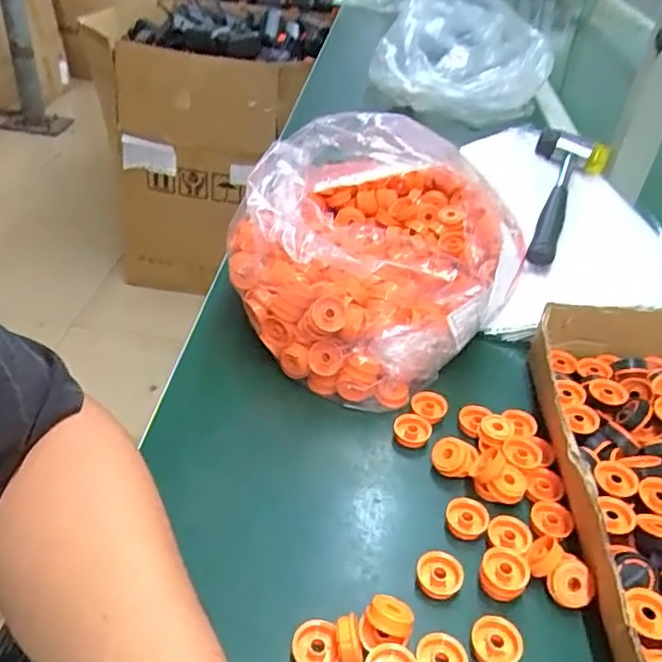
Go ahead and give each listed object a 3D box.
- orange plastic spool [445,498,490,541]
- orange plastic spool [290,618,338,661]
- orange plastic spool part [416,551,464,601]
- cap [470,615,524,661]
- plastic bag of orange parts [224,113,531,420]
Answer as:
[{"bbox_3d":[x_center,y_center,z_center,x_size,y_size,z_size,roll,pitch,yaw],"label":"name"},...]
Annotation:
[{"bbox_3d":[0.084,0.117,0.388,0.025,0.011,0.022,6,39,7],"label":"orange plastic spool"},{"bbox_3d":[-0.009,0.163,0.321,0.023,0.007,0.027,-3,38,-4],"label":"orange plastic spool"},{"bbox_3d":[0.062,0.139,0.357,0.026,0.010,0.023,17,41,20],"label":"orange plastic spool part"},{"bbox_3d":[0.087,0.164,0.328,0.026,0.009,0.024,0,38,0],"label":"cap"},{"bbox_3d":[0.038,-0.078,0.508,0.204,0.170,0.230,23,43,26],"label":"plastic bag of orange parts"}]

